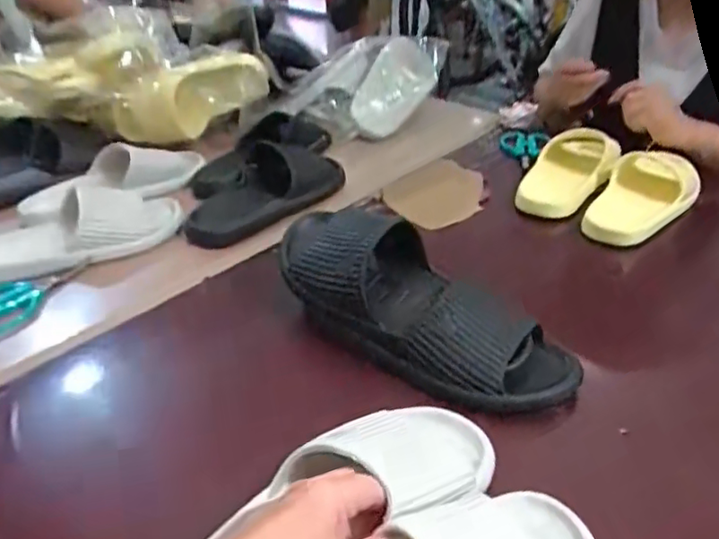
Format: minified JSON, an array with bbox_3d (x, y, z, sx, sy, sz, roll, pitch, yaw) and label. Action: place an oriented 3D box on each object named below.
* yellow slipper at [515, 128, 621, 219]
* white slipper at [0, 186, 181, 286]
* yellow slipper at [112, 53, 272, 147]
[{"bbox_3d":[0.291,-0.135,0.864,0.099,0.035,0.193,24,55,33],"label":"yellow slipper"},{"bbox_3d":[-0.348,-0.041,0.738,0.254,0.083,0.097,-20,38,-25],"label":"white slipper"},{"bbox_3d":[-0.276,-0.271,0.975,0.242,0.125,0.147,-21,38,-27],"label":"yellow slipper"}]

